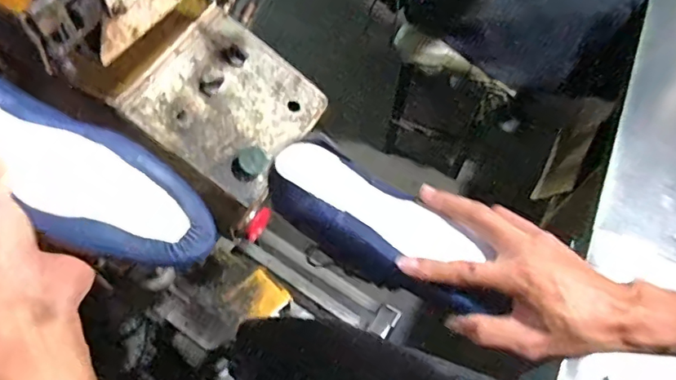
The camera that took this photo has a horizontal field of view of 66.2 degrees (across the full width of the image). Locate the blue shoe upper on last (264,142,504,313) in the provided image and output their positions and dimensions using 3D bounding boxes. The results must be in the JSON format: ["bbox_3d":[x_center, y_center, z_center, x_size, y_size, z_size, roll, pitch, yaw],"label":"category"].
[{"bbox_3d":[0.035,0.039,0.462,0.229,0.072,0.081,33,64,25],"label":"blue shoe upper on last"}]

